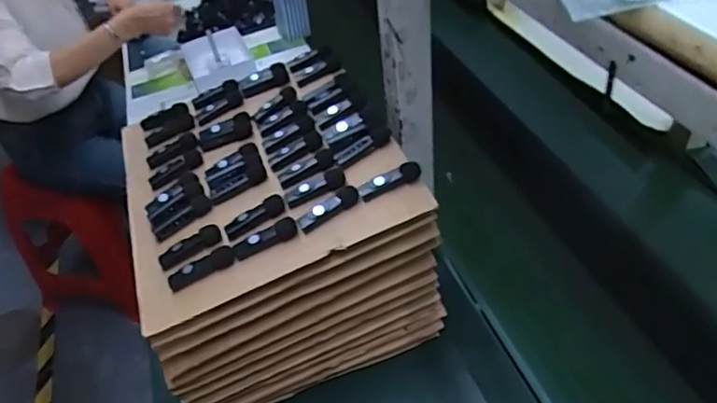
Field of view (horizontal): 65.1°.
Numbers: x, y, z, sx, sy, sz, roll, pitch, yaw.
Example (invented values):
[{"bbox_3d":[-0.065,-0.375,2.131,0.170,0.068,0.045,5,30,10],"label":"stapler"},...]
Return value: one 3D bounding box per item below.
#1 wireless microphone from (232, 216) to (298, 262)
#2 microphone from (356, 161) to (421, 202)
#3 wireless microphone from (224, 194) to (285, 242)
[{"bbox_3d":[-0.089,0.036,0.538,0.062,0.023,0.015,-19,44,-12],"label":"wireless microphone"},{"bbox_3d":[0.030,-0.020,0.556,0.064,0.019,0.018,-24,6,-5],"label":"microphone"},{"bbox_3d":[-0.103,0.017,0.560,0.064,0.012,0.018,-31,47,-6],"label":"wireless microphone"}]

